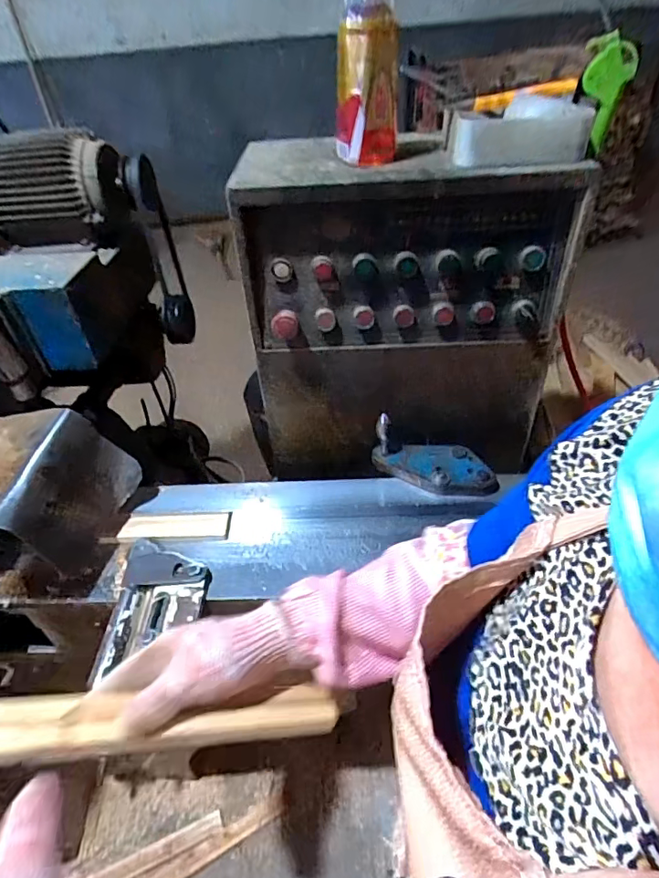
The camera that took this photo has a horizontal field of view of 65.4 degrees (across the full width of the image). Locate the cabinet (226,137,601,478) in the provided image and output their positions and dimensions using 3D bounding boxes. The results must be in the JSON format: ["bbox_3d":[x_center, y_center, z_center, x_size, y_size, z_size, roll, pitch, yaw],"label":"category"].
[{"bbox_3d":[0.105,-0.158,0.790,0.423,0.489,0.175,3,42,8],"label":"cabinet"}]

